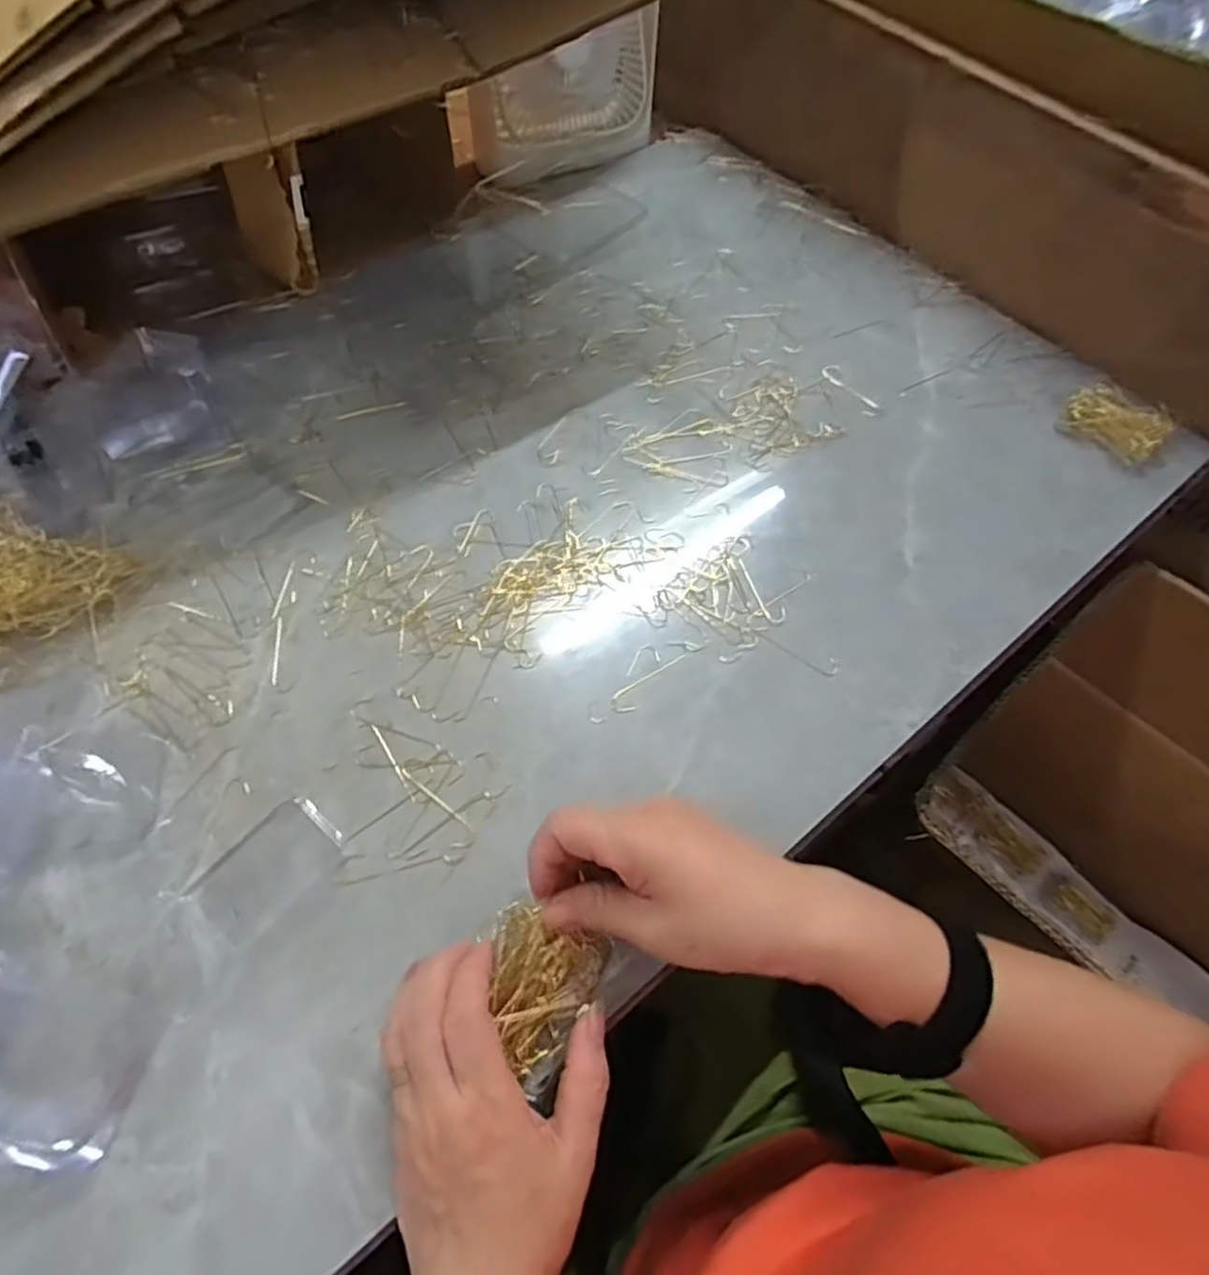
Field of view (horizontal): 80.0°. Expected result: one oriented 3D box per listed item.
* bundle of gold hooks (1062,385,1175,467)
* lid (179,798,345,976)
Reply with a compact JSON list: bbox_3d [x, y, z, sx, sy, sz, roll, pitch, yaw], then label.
[{"bbox_3d":[0.391,-0.167,0.551,0.070,0.025,0.037,40,66,18],"label":"bundle of gold hooks"},{"bbox_3d":[-0.180,0.124,0.376,0.082,0.004,0.047,-39,69,-22],"label":"lid"}]

